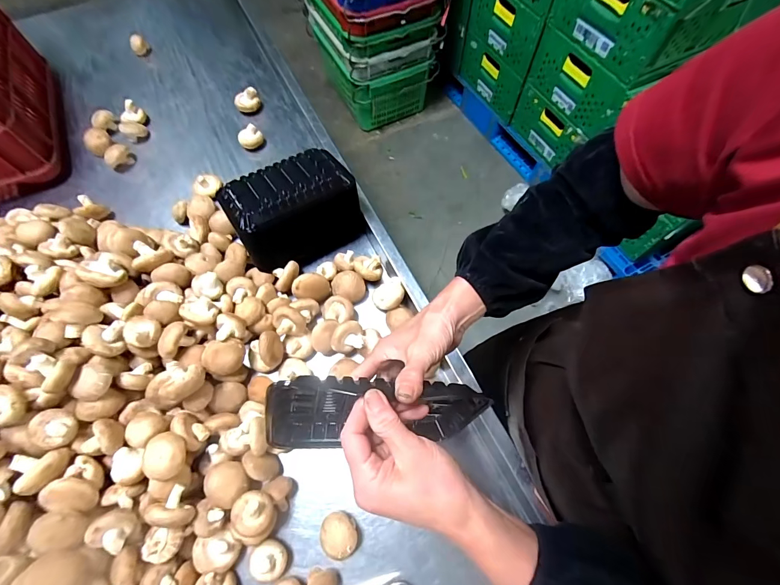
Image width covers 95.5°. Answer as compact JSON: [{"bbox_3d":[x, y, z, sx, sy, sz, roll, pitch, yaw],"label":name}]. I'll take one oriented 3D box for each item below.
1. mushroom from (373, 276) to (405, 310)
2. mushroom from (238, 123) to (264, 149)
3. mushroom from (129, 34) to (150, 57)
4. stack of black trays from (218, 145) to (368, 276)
[{"bbox_3d":[-0.002,0.004,0.563,0.048,0.026,0.048,0,66,0],"label":"mushroom"},{"bbox_3d":[-0.281,-0.311,0.715,0.046,0.034,0.038,-24,68,-10],"label":"mushroom"},{"bbox_3d":[-0.598,-0.595,0.848,0.042,0.043,0.036,-37,71,-15],"label":"mushroom"},{"bbox_3d":[-0.157,-0.134,0.584,0.198,0.124,0.125,-30,69,-12],"label":"stack of black trays"}]

